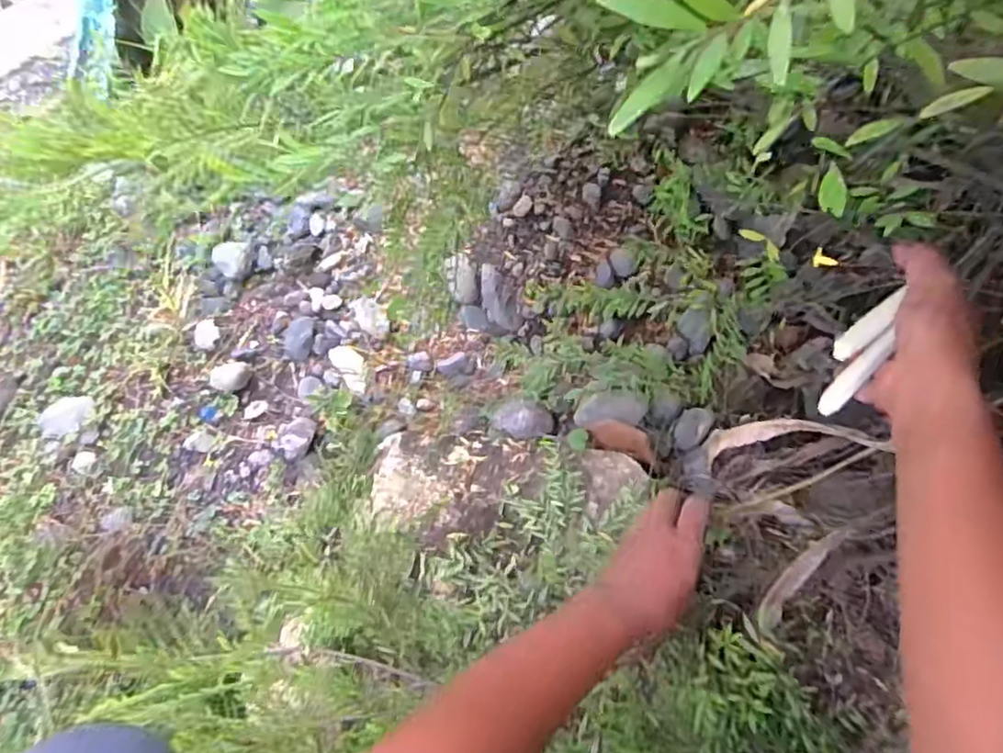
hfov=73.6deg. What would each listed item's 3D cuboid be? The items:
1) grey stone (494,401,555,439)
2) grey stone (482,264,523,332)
[{"bbox_3d":[0.025,0.049,0.762,0.068,0.026,0.044,11,62,4],"label":"grey stone"},{"bbox_3d":[-0.004,-0.094,0.822,0.035,0.029,0.088,-23,82,-10],"label":"grey stone"}]

